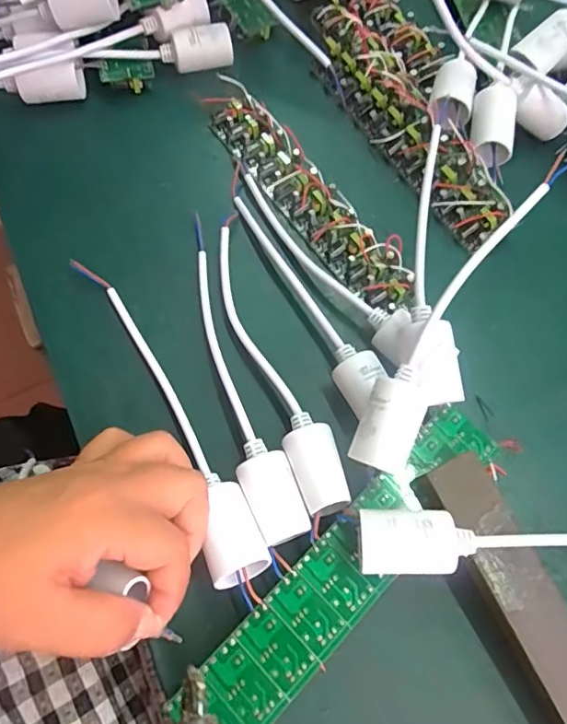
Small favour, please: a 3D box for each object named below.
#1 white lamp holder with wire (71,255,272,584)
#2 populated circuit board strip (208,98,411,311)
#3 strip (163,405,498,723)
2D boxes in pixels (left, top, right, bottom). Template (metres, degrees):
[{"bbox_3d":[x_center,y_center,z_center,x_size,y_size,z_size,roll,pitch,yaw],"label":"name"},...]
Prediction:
[{"bbox_3d":[-0.067,0.021,0.295,0.029,0.027,0.209,-27,62,-10],"label":"white lamp holder with wire"},{"bbox_3d":[0.015,-0.110,0.349,0.039,0.016,0.193,-33,72,-12],"label":"populated circuit board strip"},{"bbox_3d":[0.035,0.099,0.259,0.038,0.004,0.195,42,72,13],"label":"strip"}]

